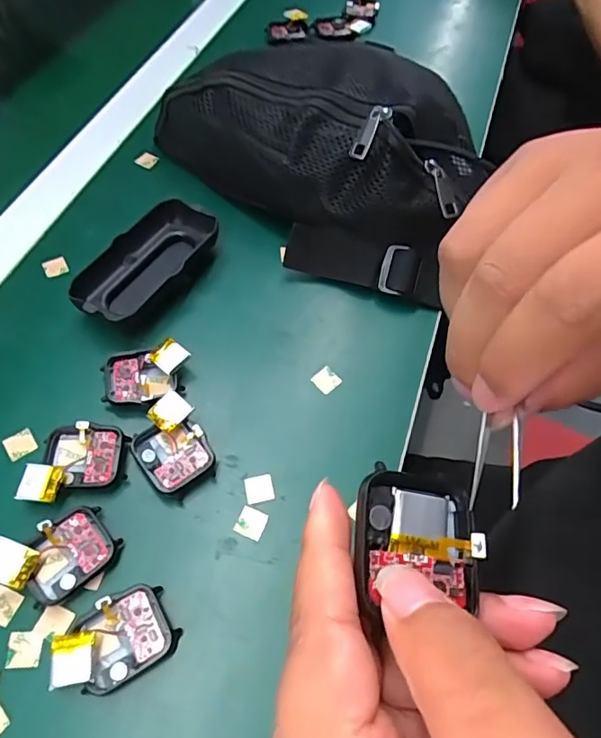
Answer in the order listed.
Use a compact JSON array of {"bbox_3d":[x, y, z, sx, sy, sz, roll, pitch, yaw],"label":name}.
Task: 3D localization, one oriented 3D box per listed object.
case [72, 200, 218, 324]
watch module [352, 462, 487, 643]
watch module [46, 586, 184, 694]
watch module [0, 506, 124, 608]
[{"bbox_3d":[-0.107,-0.071,0.364,0.050,0.027,0.109,29,61,13],"label":"case"},{"bbox_3d":[0.035,0.052,0.153,0.039,0.010,0.043,10,59,1],"label":"watch module"},{"bbox_3d":[-0.089,0.131,0.250,0.054,0.017,0.038,-24,64,-17],"label":"watch module"},{"bbox_3d":[-0.125,0.097,0.266,0.057,0.019,0.038,-26,65,-19],"label":"watch module"}]

